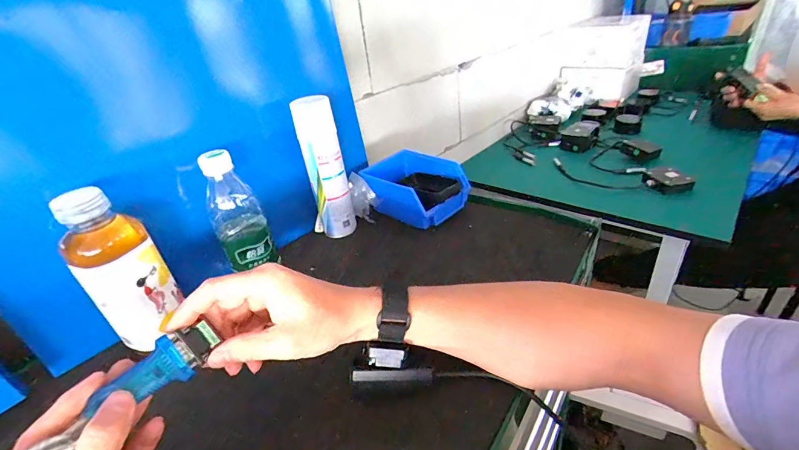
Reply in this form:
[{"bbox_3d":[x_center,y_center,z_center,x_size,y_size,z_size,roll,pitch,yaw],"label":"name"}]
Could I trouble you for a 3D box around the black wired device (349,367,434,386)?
[{"bbox_3d":[-0.005,0.124,0.311,0.068,0.016,0.008,5,30,-10],"label":"black wired device"}]

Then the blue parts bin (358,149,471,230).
[{"bbox_3d":[0.021,-0.059,0.587,0.161,0.065,0.107,18,40,36],"label":"blue parts bin"}]

